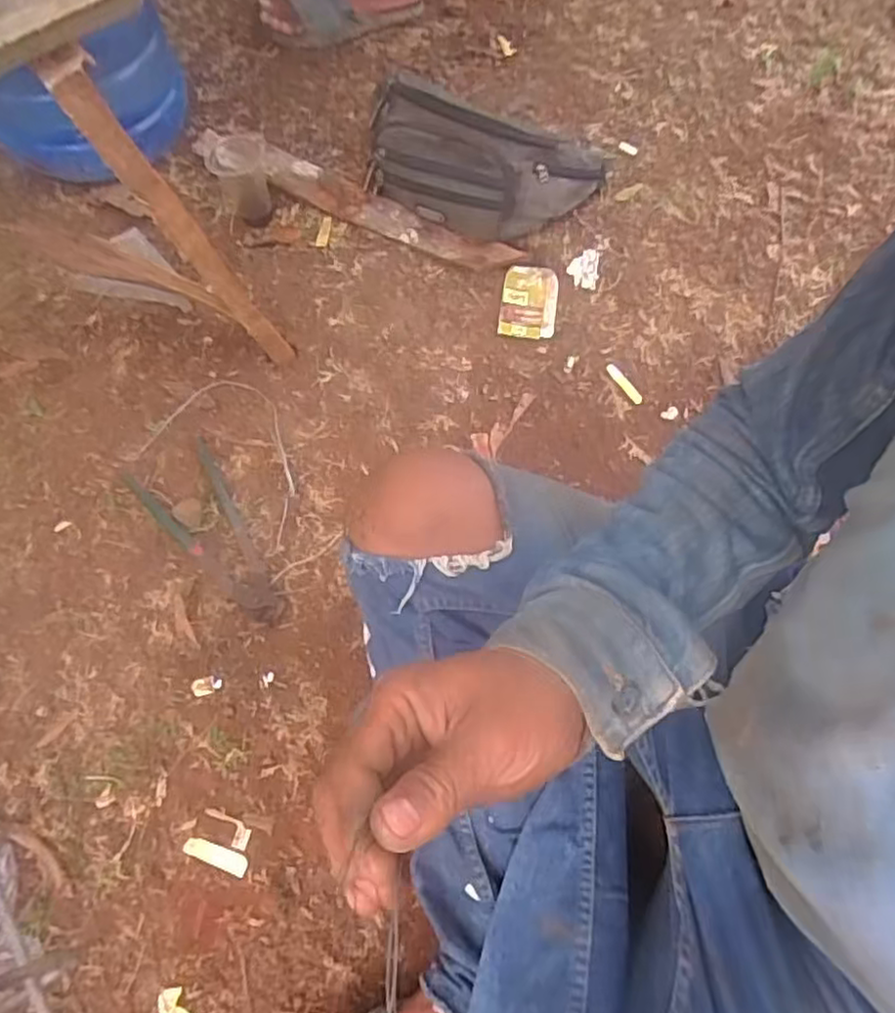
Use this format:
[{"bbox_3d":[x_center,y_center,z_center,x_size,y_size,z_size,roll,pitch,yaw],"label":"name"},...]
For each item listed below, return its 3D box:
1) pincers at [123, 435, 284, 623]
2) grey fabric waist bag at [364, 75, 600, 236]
[{"bbox_3d":[-0.243,0.027,0.696,0.086,0.017,0.225,-35,71,-13],"label":"pincers"},{"bbox_3d":[0.047,-0.427,0.845,0.293,0.137,0.160,9,68,4],"label":"grey fabric waist bag"}]

